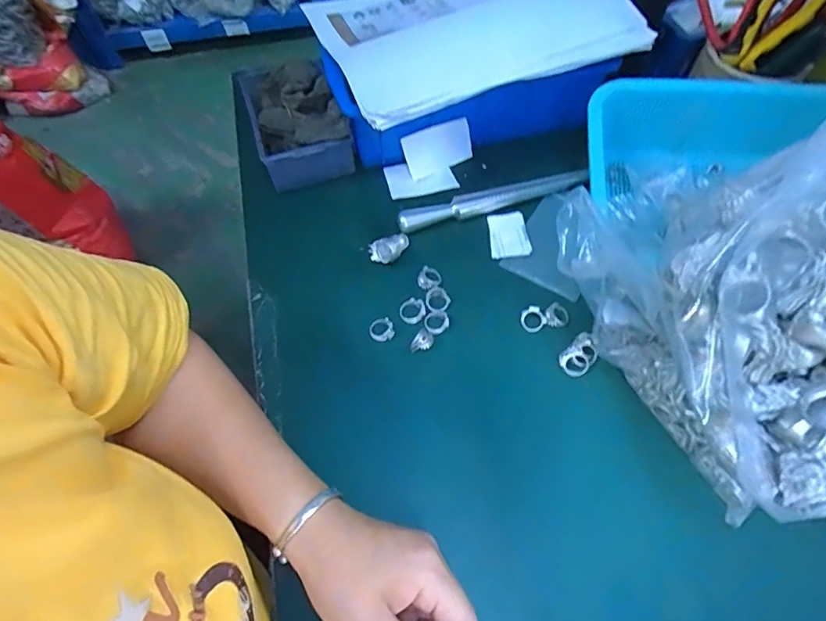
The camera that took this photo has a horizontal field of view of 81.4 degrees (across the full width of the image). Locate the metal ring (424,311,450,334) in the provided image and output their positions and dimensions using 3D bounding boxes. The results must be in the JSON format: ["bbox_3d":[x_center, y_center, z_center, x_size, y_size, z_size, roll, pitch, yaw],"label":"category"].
[{"bbox_3d":[0.022,0.010,0.439,0.023,0.007,0.021,-1,59,1],"label":"metal ring"}]

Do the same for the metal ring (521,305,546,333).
[{"bbox_3d":[0.108,0.008,0.435,0.022,0.004,0.023,0,84,4],"label":"metal ring"}]

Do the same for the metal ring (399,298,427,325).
[{"bbox_3d":[0.000,0.000,0.446,0.024,0.007,0.024,-1,59,1],"label":"metal ring"}]

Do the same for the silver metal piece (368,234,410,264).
[{"bbox_3d":[-0.021,-0.060,0.470,0.042,0.018,0.021,-25,62,-13],"label":"silver metal piece"}]

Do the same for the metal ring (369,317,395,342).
[{"bbox_3d":[-0.029,0.018,0.437,0.022,0.007,0.020,-1,59,1],"label":"metal ring"}]

